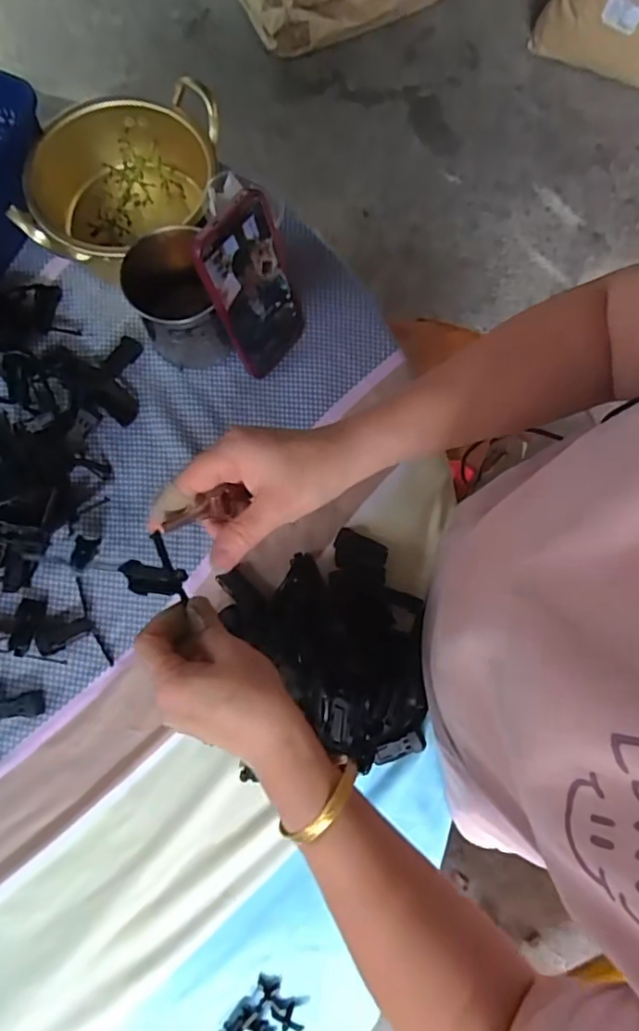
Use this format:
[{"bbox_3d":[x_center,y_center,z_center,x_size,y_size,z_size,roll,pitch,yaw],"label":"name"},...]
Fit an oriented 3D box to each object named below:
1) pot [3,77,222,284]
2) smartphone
[{"bbox_3d":[-0.180,-0.310,0.553,0.159,0.086,0.170,0,77,-1],"label":"pot"},{"bbox_3d":[-0.054,-0.190,0.496,0.009,0.156,0.078,37,79,25],"label":"smartphone"}]

